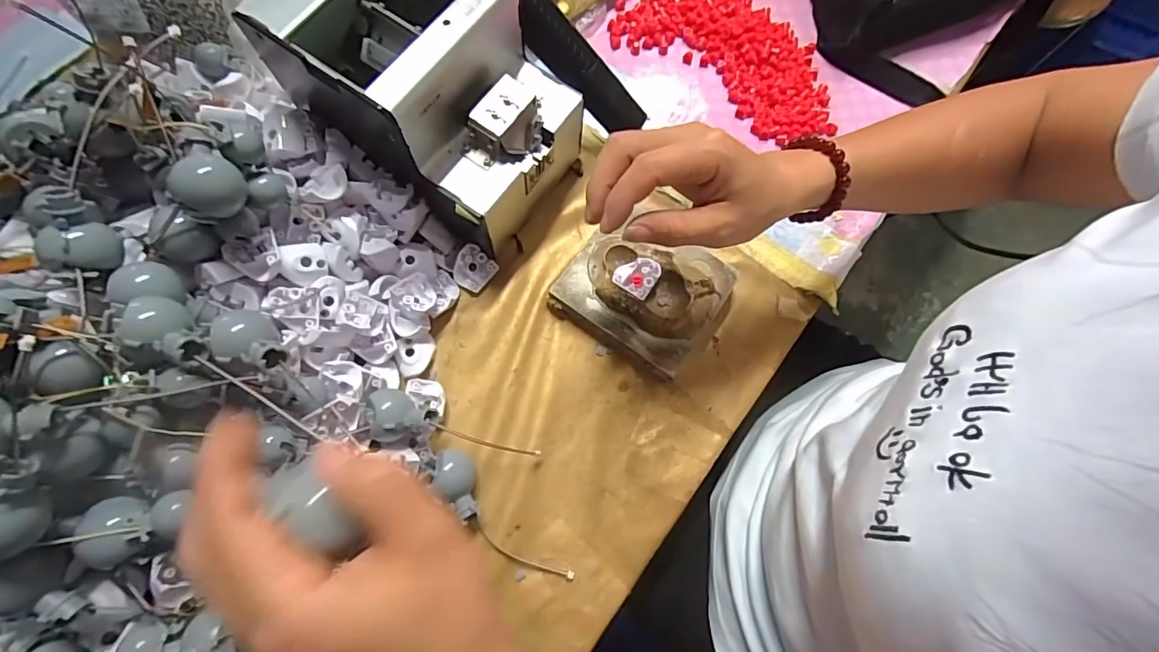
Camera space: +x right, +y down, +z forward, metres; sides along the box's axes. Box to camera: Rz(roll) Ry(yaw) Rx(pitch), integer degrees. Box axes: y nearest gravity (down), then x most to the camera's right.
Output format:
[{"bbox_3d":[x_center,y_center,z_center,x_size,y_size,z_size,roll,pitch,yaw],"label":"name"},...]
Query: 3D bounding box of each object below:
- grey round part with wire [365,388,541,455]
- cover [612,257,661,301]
[{"bbox_3d":[-0.090,0.076,0.367,0.120,0.031,0.034,21,71,-22],"label":"grey round part with wire"},{"bbox_3d":[0.045,-0.039,0.395,0.030,0.006,0.031,32,76,6],"label":"cover"}]

